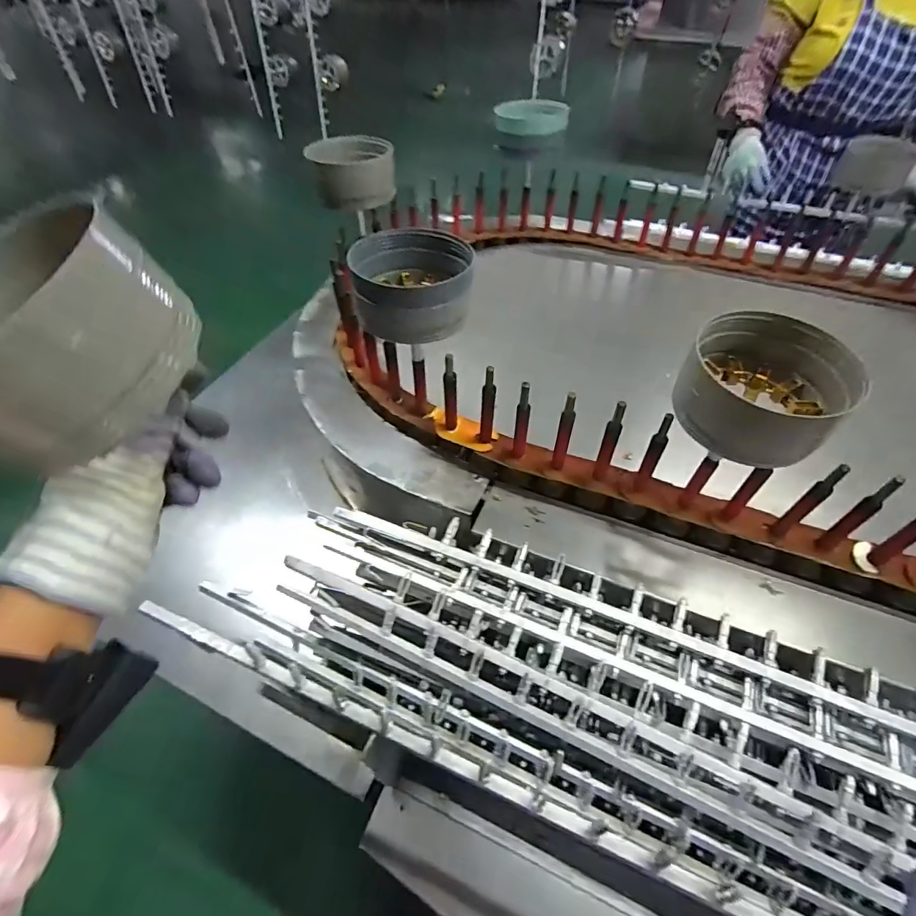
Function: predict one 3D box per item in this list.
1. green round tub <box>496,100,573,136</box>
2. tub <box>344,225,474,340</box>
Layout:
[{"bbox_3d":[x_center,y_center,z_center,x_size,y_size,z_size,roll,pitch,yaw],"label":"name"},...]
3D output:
[{"bbox_3d":[0.139,-0.643,0.922,0.134,0.027,0.141,1,51,-1],"label":"green round tub"},{"bbox_3d":[-0.053,-0.202,0.561,0.128,0.077,0.119,1,51,-1],"label":"tub"}]

